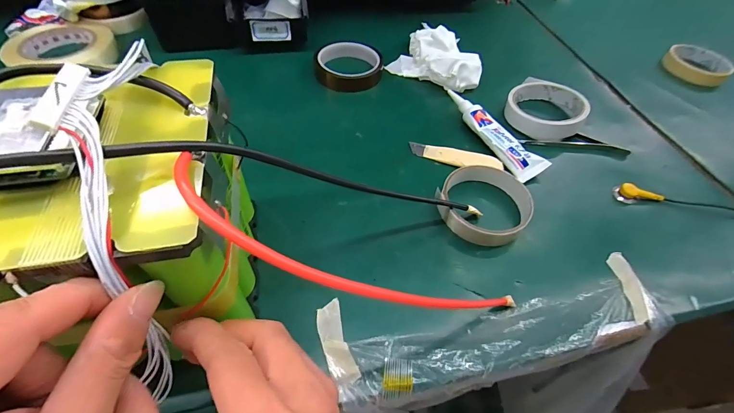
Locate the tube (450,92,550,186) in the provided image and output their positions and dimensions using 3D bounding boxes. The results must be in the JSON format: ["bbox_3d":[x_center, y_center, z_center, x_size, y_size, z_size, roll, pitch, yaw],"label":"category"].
[{"bbox_3d":[0.140,-0.085,0.390,0.031,0.015,0.141,-24,59,-21],"label":"tube"}]

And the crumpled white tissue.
[{"bbox_3d":[0.096,-0.198,0.456,0.119,0.044,0.076,34,58,19],"label":"crumpled white tissue"}]

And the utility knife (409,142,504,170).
[{"bbox_3d":[0.094,-0.054,0.371,0.098,0.009,0.023,11,65,15],"label":"utility knife"}]

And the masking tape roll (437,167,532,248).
[{"bbox_3d":[0.112,-0.003,0.328,0.080,0.027,0.083,2,54,-3],"label":"masking tape roll"}]

